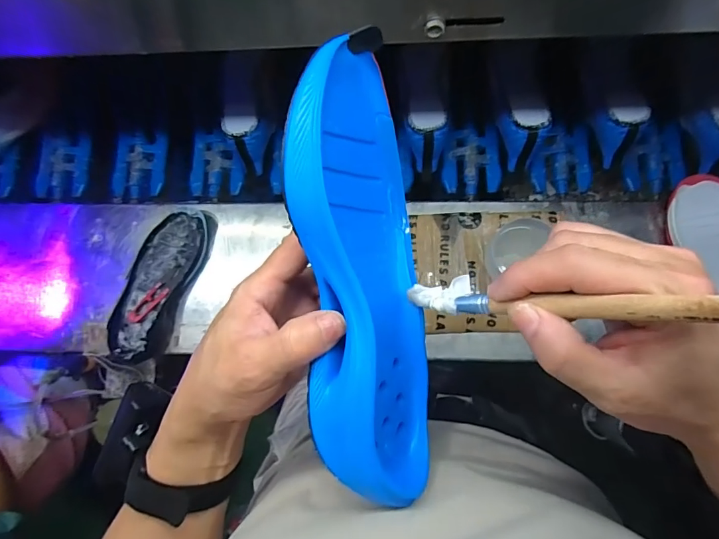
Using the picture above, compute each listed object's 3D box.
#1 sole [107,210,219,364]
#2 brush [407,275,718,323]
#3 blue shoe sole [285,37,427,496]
[{"bbox_3d":[-0.299,0.020,0.646,0.093,0.051,0.232,13,84,8],"label":"sole"},{"bbox_3d":[0.094,0.014,0.202,0.021,0.179,0.020,13,82,-34],"label":"brush"},{"bbox_3d":[0.004,0.000,0.254,0.032,0.094,0.248,-6,93,36],"label":"blue shoe sole"}]

